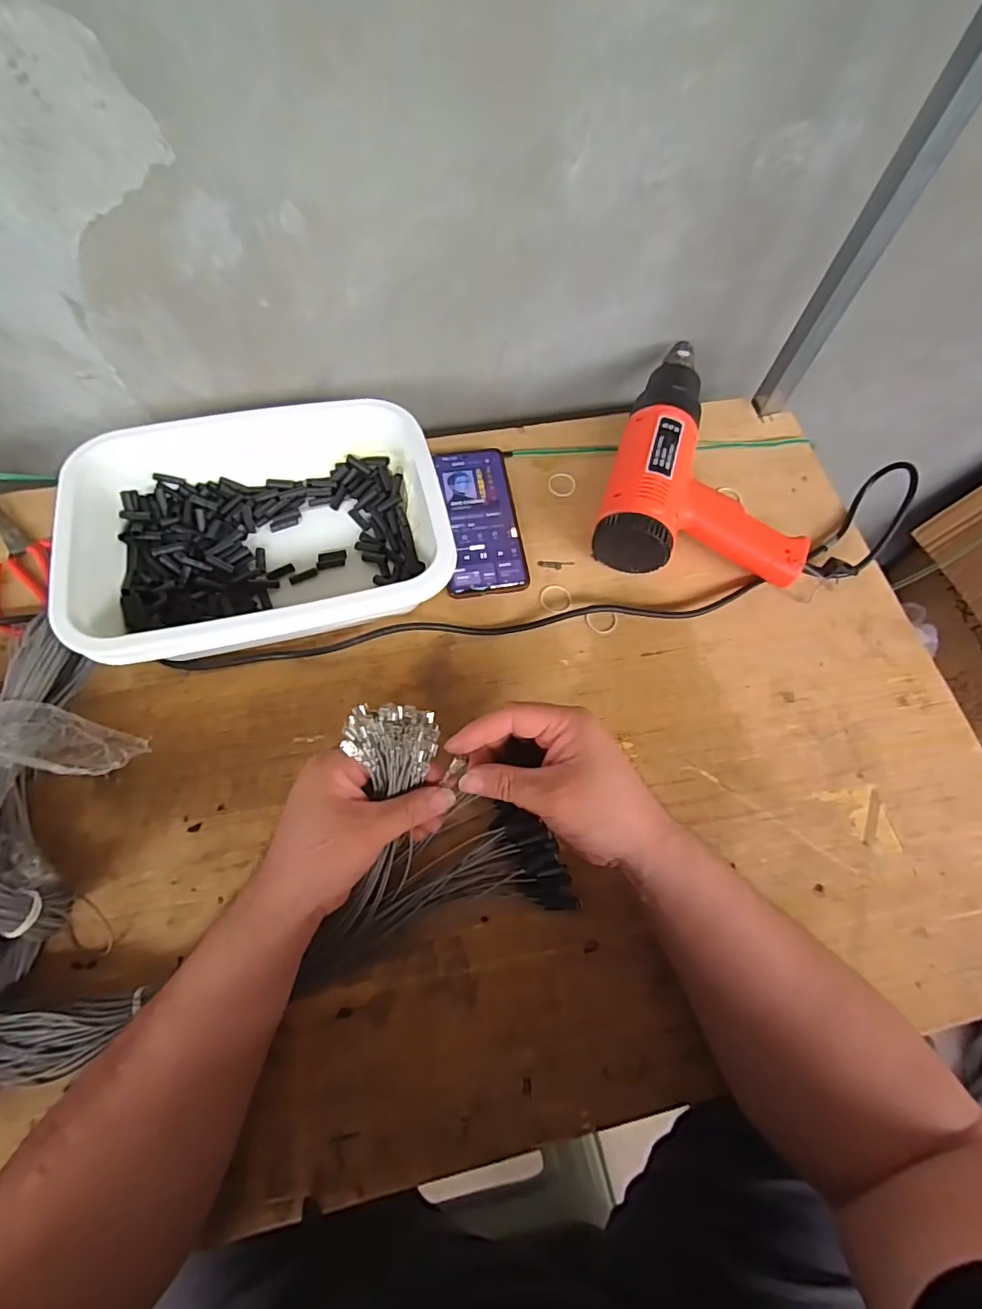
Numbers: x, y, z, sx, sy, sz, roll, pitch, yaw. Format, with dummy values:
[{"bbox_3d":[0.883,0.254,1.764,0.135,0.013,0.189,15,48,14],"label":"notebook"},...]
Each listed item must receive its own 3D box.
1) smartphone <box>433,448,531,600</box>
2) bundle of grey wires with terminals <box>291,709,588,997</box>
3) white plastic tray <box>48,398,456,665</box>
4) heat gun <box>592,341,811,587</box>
[{"bbox_3d":[-0.009,-0.132,0.540,0.073,0.012,0.164,-5,66,-4],"label":"smartphone"},{"bbox_3d":[-0.049,0.121,0.379,0.190,0.110,0.150,-14,67,-8],"label":"bundle of grey wires with terminals"},{"bbox_3d":[-0.190,-0.107,0.480,0.282,0.089,0.220,-13,67,-8],"label":"white plastic tray"},{"bbox_3d":[0.217,-0.190,0.542,0.188,0.072,0.273,17,67,5],"label":"heat gun"}]

